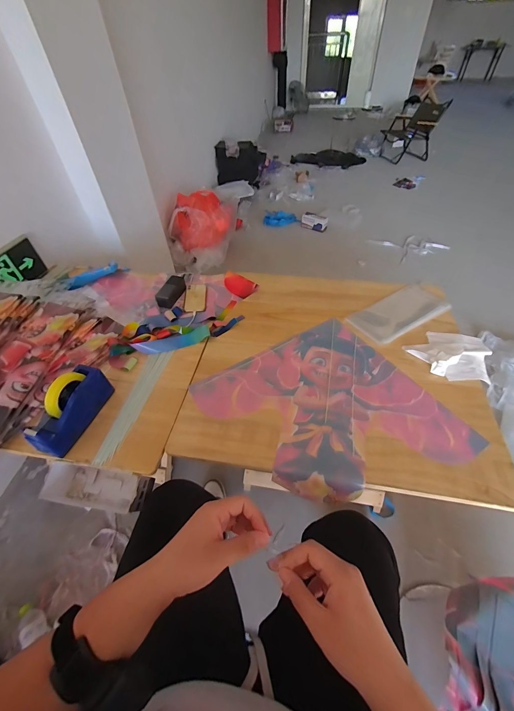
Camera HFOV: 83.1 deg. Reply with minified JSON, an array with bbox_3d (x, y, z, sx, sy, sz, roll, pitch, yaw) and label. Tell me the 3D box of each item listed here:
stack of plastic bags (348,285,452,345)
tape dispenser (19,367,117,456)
[{"bbox_3d":[0.477,-0.146,0.970,0.322,0.023,0.163,-29,55,-16],"label":"stack of plastic bags"},{"bbox_3d":[-0.465,0.124,0.714,0.069,0.128,0.213,14,52,14],"label":"tape dispenser"}]

